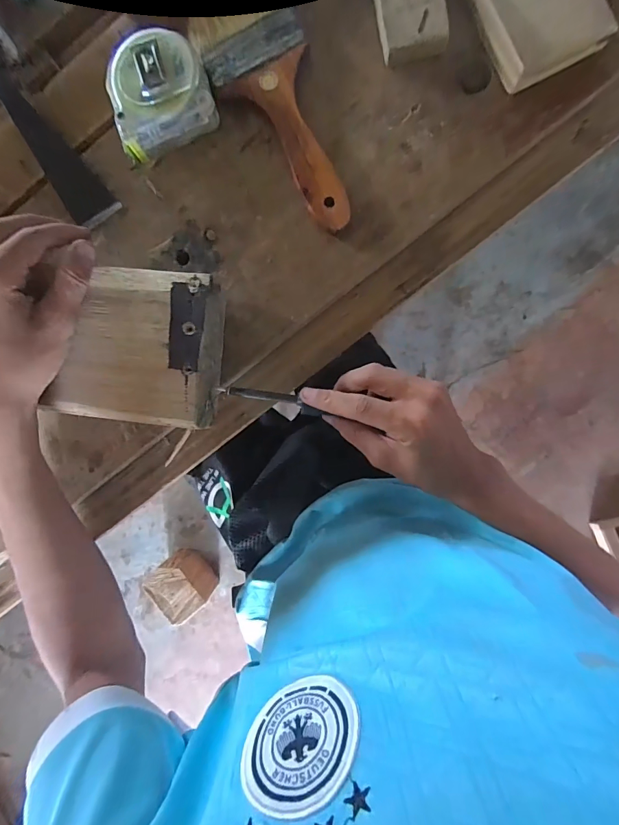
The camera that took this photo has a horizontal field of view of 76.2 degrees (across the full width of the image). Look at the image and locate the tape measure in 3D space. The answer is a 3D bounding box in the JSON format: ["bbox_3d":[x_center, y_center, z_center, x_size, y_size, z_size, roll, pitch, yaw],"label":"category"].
[{"bbox_3d":[-0.102,-0.215,0.271,0.067,0.037,0.063,-20,90,4],"label":"tape measure"}]

